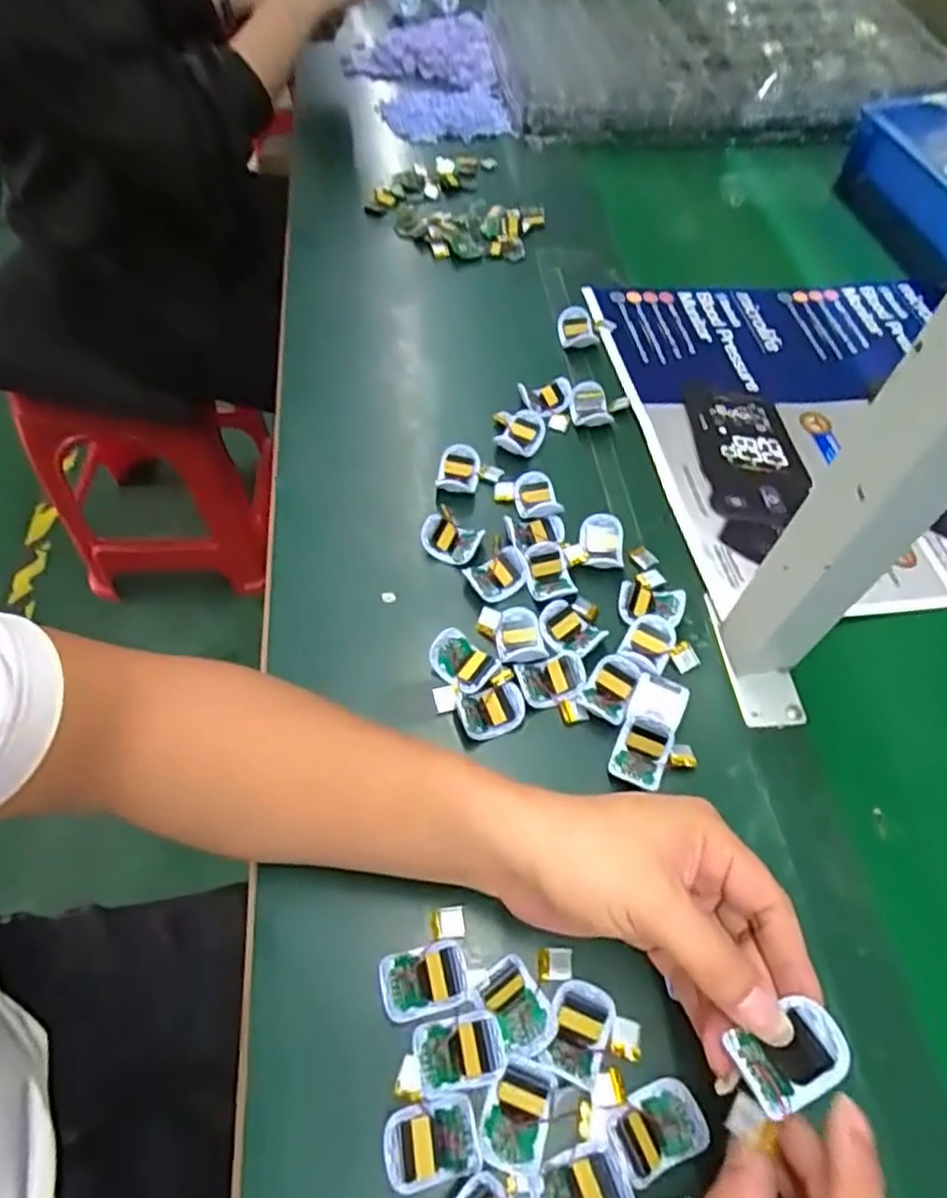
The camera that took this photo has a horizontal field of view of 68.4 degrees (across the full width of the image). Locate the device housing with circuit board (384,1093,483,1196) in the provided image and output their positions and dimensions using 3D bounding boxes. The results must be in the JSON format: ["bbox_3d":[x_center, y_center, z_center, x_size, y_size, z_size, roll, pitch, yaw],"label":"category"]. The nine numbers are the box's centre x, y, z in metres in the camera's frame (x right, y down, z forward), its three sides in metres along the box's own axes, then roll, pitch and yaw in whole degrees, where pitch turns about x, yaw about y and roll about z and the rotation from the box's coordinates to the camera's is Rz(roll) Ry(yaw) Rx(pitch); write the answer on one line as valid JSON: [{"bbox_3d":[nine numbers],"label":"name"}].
[{"bbox_3d":[-0.019,0.245,0.313,0.041,0.014,0.031,-11,58,-9],"label":"device housing with circuit board"}]

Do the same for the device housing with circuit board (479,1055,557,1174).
[{"bbox_3d":[0.020,0.236,0.318,0.028,0.013,0.039,16,58,8],"label":"device housing with circuit board"}]

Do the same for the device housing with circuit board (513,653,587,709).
[{"bbox_3d":[0.048,0.051,0.438,0.042,0.016,0.029,-14,59,-11],"label":"device housing with circuit board"}]

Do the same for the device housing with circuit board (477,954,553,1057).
[{"bbox_3d":[0.021,0.197,0.338,0.028,0.011,0.038,-25,61,-17],"label":"device housing with circuit board"}]

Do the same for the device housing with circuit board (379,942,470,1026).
[{"bbox_3d":[-0.024,0.192,0.349,0.043,0.014,0.030,-10,58,-8],"label":"device housing with circuit board"}]

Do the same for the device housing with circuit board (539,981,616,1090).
[{"bbox_3d":[0.052,0.208,0.334,0.030,0.009,0.040,21,59,11],"label":"device housing with circuit board"}]

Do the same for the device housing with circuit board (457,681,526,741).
[{"bbox_3d":[0.011,0.067,0.425,0.039,0.014,0.030,-19,60,-14],"label":"device housing with circuit board"}]

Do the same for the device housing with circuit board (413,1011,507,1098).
[{"bbox_3d":[-0.006,0.216,0.333,0.041,0.008,0.029,-9,58,-8],"label":"device housing with circuit board"}]

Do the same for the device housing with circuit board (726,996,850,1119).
[{"bbox_3d":[0.120,0.174,0.263,0.042,0.012,0.028,-18,60,-13],"label":"device housing with circuit board"}]

